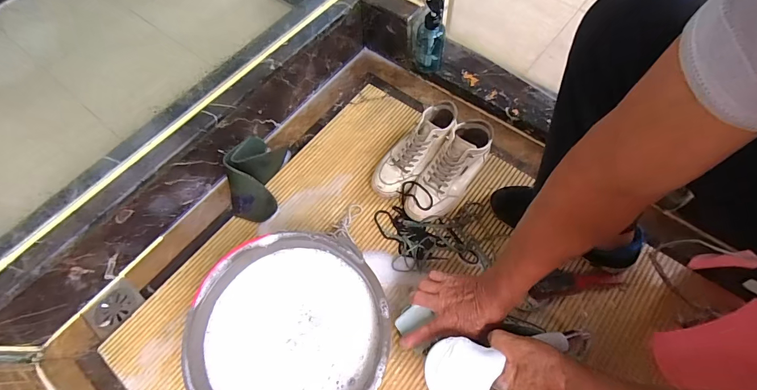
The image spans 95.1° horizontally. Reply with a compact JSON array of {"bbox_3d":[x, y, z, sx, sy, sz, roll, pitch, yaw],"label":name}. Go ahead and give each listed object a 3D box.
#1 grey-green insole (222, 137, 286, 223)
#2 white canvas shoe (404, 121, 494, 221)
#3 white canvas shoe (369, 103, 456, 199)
[{"bbox_3d":[-0.284,-0.046,0.773,0.121,0.059,0.197,2,64,3],"label":"grey-green insole"},{"bbox_3d":[0.151,-0.053,0.715,0.096,0.093,0.242,37,71,18],"label":"white canvas shoe"},{"bbox_3d":[0.085,-0.096,0.753,0.088,0.105,0.247,38,84,19],"label":"white canvas shoe"}]

